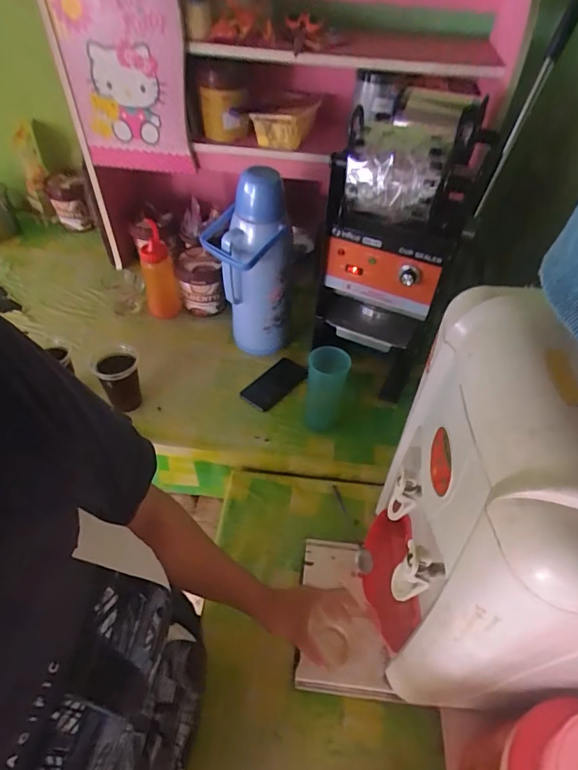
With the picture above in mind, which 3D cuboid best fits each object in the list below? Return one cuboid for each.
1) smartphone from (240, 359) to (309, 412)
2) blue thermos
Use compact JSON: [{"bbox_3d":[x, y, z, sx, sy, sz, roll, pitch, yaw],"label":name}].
[{"bbox_3d":[-0.026,-0.002,0.950,0.086,0.014,0.144,34,64,29],"label":"smartphone"},{"bbox_3d":[-0.079,-0.219,0.891,0.159,0.358,0.105,-13,50,-15],"label":"blue thermos"}]

